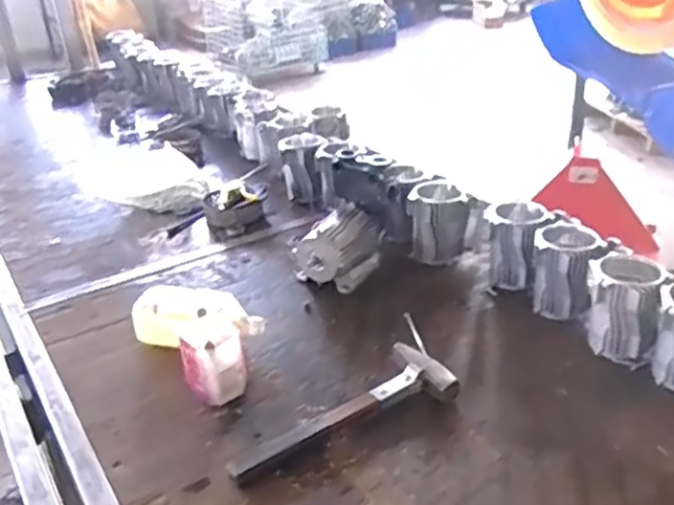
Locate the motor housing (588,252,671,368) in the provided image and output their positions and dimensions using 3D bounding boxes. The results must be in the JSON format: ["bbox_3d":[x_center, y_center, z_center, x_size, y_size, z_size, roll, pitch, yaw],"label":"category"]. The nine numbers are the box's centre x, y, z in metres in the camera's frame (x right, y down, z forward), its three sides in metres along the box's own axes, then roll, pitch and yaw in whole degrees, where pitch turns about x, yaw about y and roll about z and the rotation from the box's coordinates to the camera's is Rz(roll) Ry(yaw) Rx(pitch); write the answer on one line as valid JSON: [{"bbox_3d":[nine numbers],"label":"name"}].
[{"bbox_3d":[0.441,0.089,1.087,0.097,0.139,0.097,5,30,15],"label":"motor housing"}]

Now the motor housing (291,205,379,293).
[{"bbox_3d":[0.006,-0.011,1.316,0.100,0.119,0.151,22,38,38],"label":"motor housing"}]

